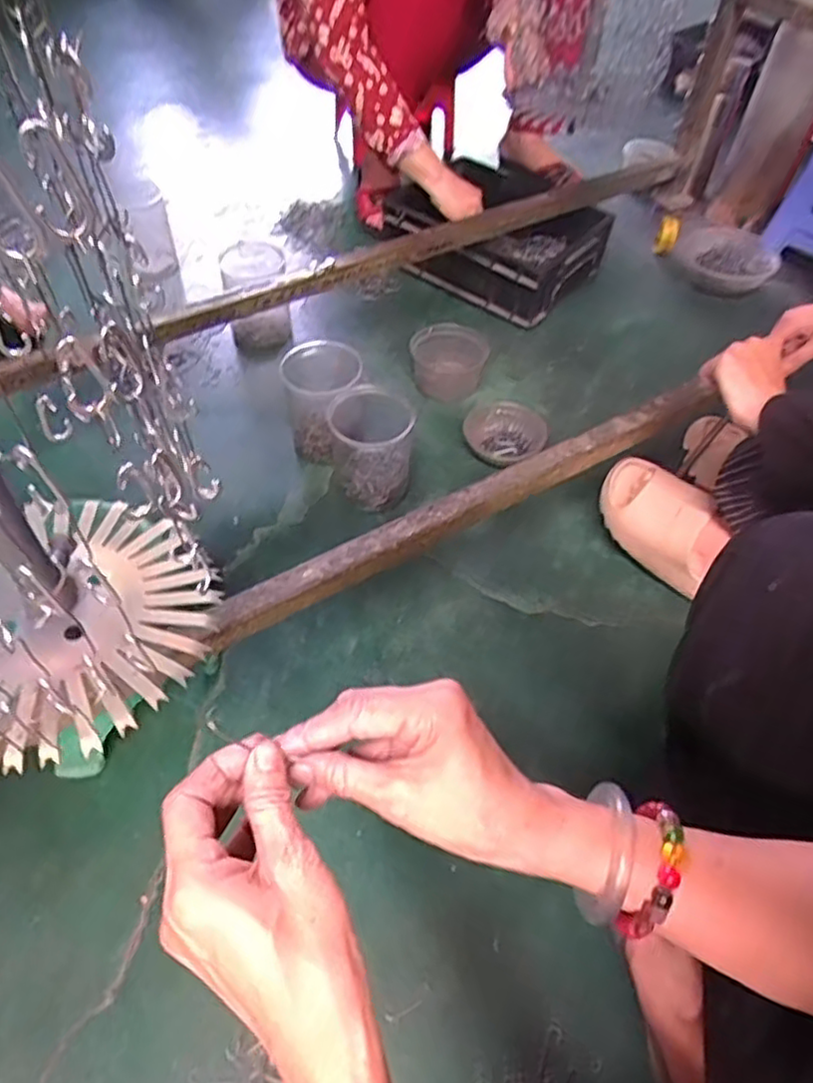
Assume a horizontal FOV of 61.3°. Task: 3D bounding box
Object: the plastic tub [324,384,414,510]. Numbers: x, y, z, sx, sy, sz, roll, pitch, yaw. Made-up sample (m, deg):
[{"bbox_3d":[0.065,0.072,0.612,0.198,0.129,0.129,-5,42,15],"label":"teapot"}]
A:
[{"bbox_3d":[-0.043,-0.114,0.880,0.100,0.139,0.103,0,52,0],"label":"plastic tub"}]

